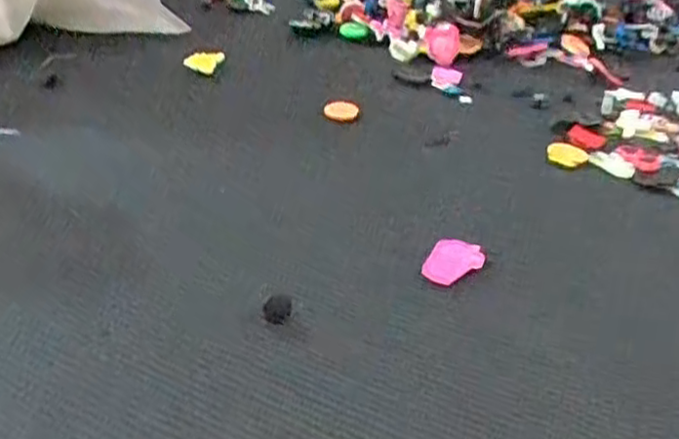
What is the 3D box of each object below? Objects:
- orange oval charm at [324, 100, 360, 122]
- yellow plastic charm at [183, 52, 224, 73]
[{"bbox_3d":[0.001,-0.071,0.462,0.023,0.008,0.017,5,33,3],"label":"orange oval charm"},{"bbox_3d":[-0.098,-0.114,0.510,0.029,0.009,0.017,-3,34,-10],"label":"yellow plastic charm"}]

